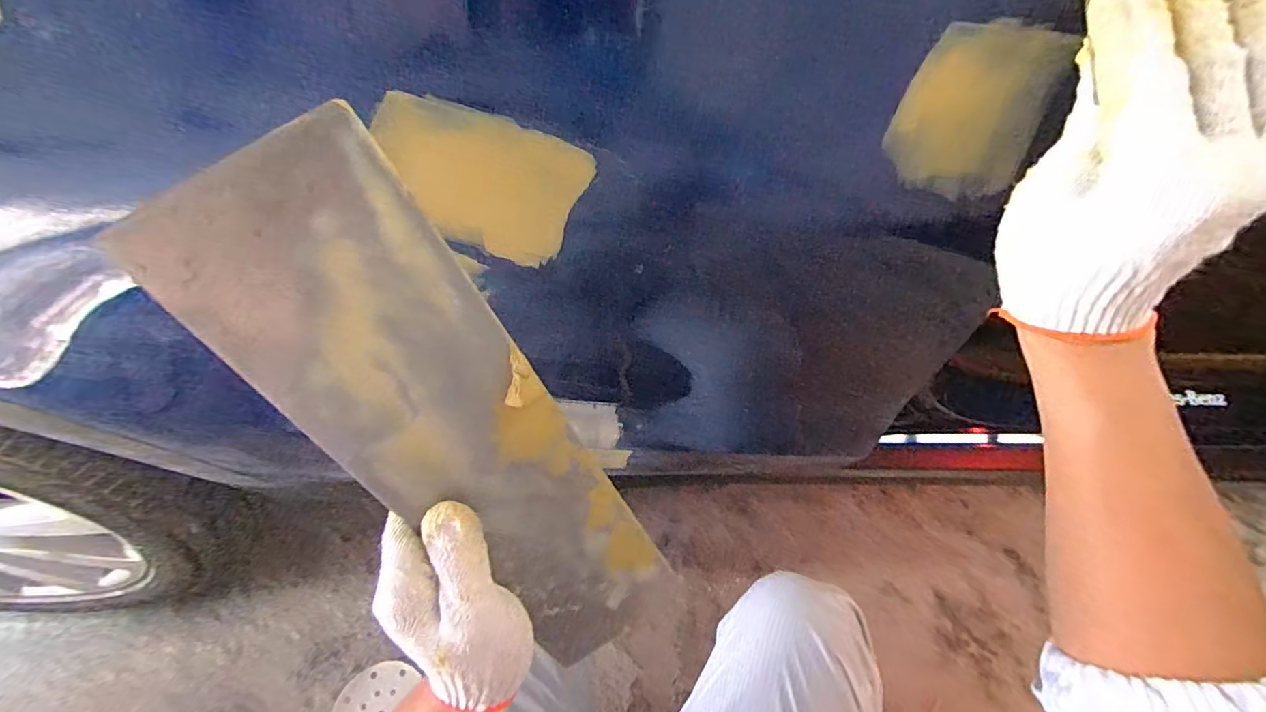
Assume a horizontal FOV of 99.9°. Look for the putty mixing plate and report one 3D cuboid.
[{"bbox_3d":[-0.075,0.056,0.271,0.095,0.324,0.006,-32,32,-4],"label":"putty mixing plate"}]

